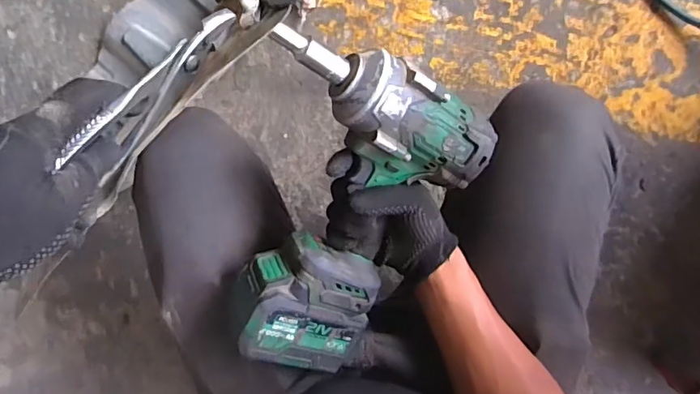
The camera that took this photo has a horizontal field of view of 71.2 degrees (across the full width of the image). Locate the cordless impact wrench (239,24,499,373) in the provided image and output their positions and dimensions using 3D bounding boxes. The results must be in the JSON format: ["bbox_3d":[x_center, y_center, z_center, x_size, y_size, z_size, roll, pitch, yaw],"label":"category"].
[{"bbox_3d":[-0.014,0.017,0.451,0.202,0.084,0.293,14,108,-26],"label":"cordless impact wrench"}]

